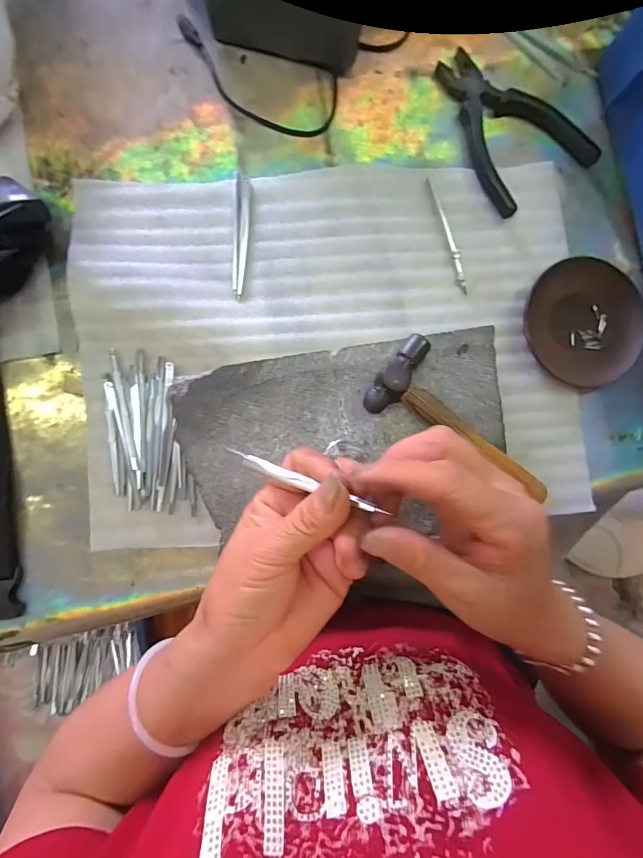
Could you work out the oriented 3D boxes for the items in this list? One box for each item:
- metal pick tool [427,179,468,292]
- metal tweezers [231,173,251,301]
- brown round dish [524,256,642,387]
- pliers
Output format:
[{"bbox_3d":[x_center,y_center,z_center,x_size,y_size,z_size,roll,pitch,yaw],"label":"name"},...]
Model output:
[{"bbox_3d":[0.115,-0.175,0.354,0.009,0.008,0.106,-18,91,-5],"label":"metal pick tool"},{"bbox_3d":[-0.070,-0.169,0.344,0.013,0.004,0.107,3,90,-5],"label":"metal tweezers"},{"bbox_3d":[0.239,-0.097,0.359,0.107,0.012,0.110,0,90,-5],"label":"brown round dish"},{"bbox_3d":[0.167,-0.280,0.356,0.105,0.014,0.147,-35,93,-4],"label":"pliers"}]

